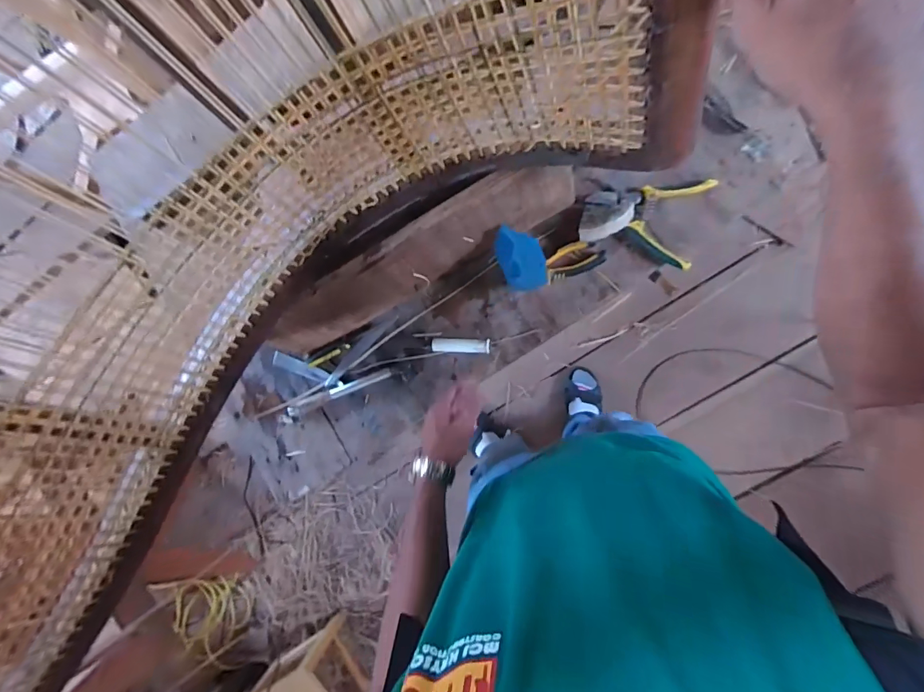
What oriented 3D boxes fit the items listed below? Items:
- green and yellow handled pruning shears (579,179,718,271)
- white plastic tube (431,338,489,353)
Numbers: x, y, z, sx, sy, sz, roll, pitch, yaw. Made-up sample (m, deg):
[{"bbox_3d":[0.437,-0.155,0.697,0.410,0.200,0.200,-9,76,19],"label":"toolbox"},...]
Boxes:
[{"bbox_3d":[0.274,-0.194,0.659,0.172,0.032,0.125,11,93,8],"label":"green and yellow handled pruning shears"},{"bbox_3d":[-0.002,0.000,0.715,0.098,0.022,0.022,1,91,8],"label":"white plastic tube"}]

